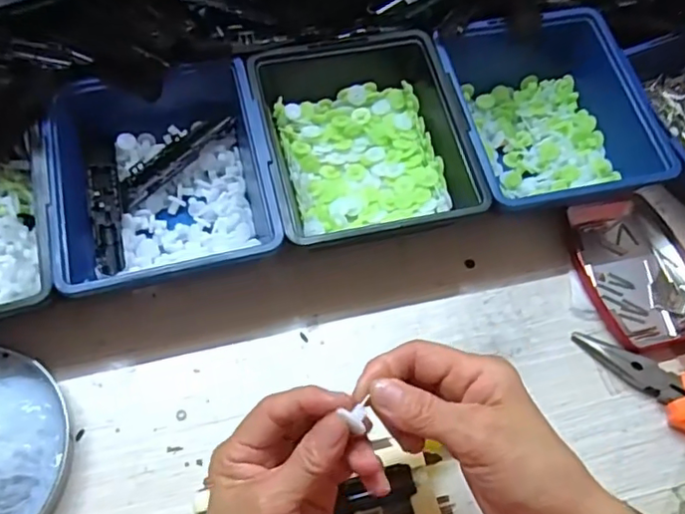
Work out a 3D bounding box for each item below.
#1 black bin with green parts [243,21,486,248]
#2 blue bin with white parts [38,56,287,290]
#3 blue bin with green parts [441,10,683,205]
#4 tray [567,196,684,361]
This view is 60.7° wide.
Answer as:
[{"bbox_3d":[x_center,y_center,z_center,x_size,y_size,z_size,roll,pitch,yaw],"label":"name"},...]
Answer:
[{"bbox_3d":[0.014,-0.084,0.441,0.143,0.060,0.163,-12,63,-9],"label":"black bin with green parts"},{"bbox_3d":[-0.130,-0.058,0.430,0.146,0.078,0.183,-12,63,-10],"label":"blue bin with white parts"},{"bbox_3d":[0.156,-0.108,0.467,0.147,0.070,0.163,-13,63,-10],"label":"blue bin with green parts"},{"bbox_3d":[0.220,0.013,0.444,0.083,0.019,0.125,-7,62,-7],"label":"tray"}]

